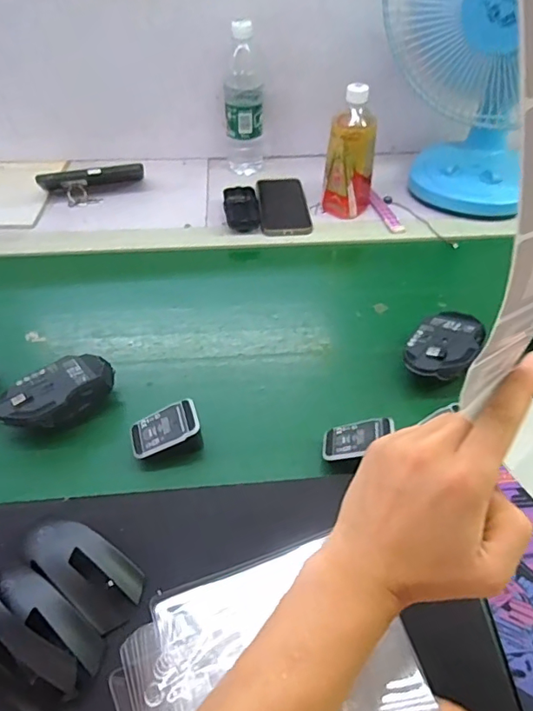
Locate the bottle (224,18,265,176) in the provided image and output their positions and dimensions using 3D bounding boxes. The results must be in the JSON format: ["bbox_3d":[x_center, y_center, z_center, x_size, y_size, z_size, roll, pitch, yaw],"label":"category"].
[{"bbox_3d":[-0.037,-0.420,0.838,0.065,0.211,0.069,2,48,0],"label":"bottle"}]

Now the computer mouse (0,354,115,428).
[{"bbox_3d":[-0.220,0.041,0.532,0.112,0.046,0.072,-35,58,-28],"label":"computer mouse"}]

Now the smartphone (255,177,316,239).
[{"bbox_3d":[0.027,-0.244,0.813,0.079,0.007,0.173,-2,48,-4],"label":"smartphone"}]

